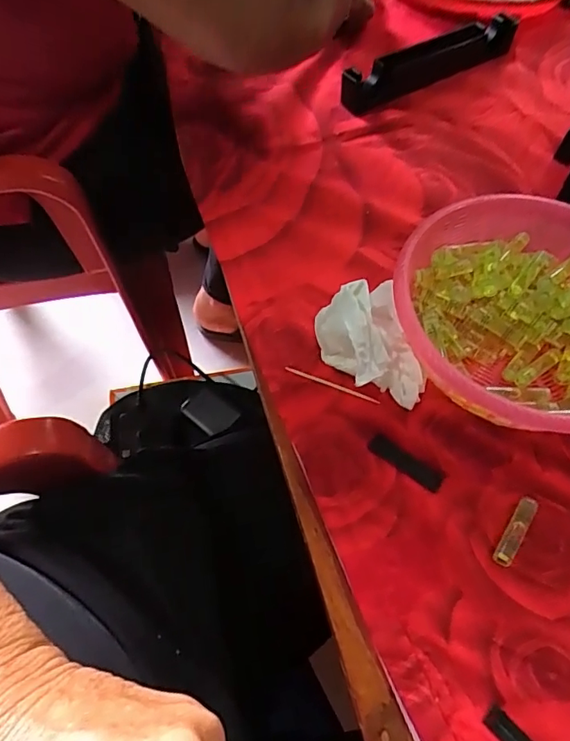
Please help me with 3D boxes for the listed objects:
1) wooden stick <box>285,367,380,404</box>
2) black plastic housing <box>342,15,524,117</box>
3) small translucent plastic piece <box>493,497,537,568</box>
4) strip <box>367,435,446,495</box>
[{"bbox_3d":[0.030,0.009,0.322,0.062,0.004,0.004,20,63,12],"label":"wooden stick"},{"bbox_3d":[0.145,-0.301,0.490,0.204,0.027,0.026,-26,64,-13],"label":"black plastic housing"},{"bbox_3d":[0.129,0.089,0.282,0.010,0.006,0.041,31,66,17],"label":"small translucent plastic piece"},{"bbox_3d":[0.072,0.055,0.303,0.047,0.004,0.012,32,66,17],"label":"strip"}]

